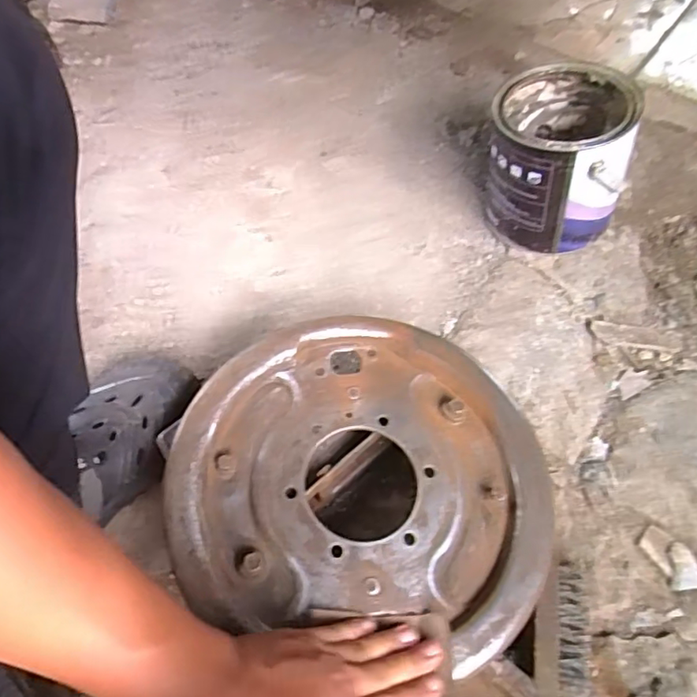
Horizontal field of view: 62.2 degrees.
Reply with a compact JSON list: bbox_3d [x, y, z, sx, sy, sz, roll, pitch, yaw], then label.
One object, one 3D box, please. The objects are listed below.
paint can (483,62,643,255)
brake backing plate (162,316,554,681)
[{"bbox_3d":[0.226,-0.208,0.654,0.140,0.169,0.147,4,61,4],"label":"paint can"},{"bbox_3d":[0.013,0.090,0.464,0.284,0.045,0.256,6,60,8],"label":"brake backing plate"}]

